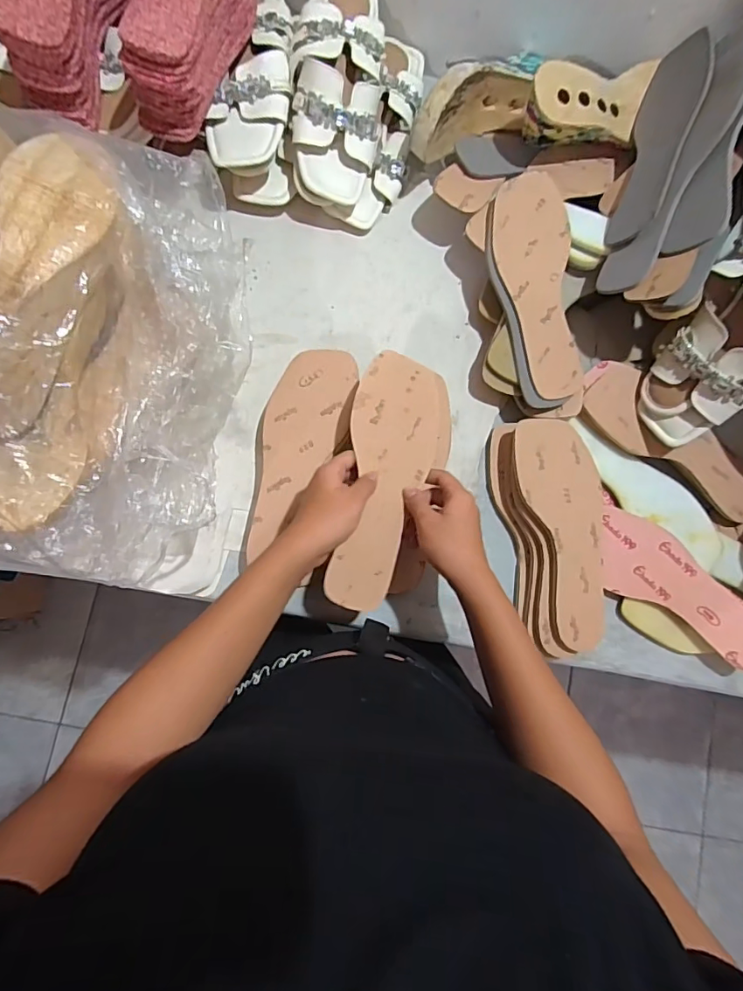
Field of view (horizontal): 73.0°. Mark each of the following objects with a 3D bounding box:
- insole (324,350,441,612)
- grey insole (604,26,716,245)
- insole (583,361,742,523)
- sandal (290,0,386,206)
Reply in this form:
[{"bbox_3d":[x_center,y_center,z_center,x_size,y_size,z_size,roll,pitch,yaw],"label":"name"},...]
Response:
[{"bbox_3d":[0.015,-0.015,0.484,0.084,0.008,0.245,10,83,-11],"label":"insole"},{"bbox_3d":[0.304,-0.374,0.525,0.013,0.082,0.232,21,80,-24],"label":"grey insole"},{"bbox_3d":[0.339,-0.058,0.554,0.233,0.018,0.074,36,80,0],"label":"insole"},{"bbox_3d":[-0.038,-0.457,0.547,0.098,0.061,0.205,3,82,-5],"label":"sandal"}]

